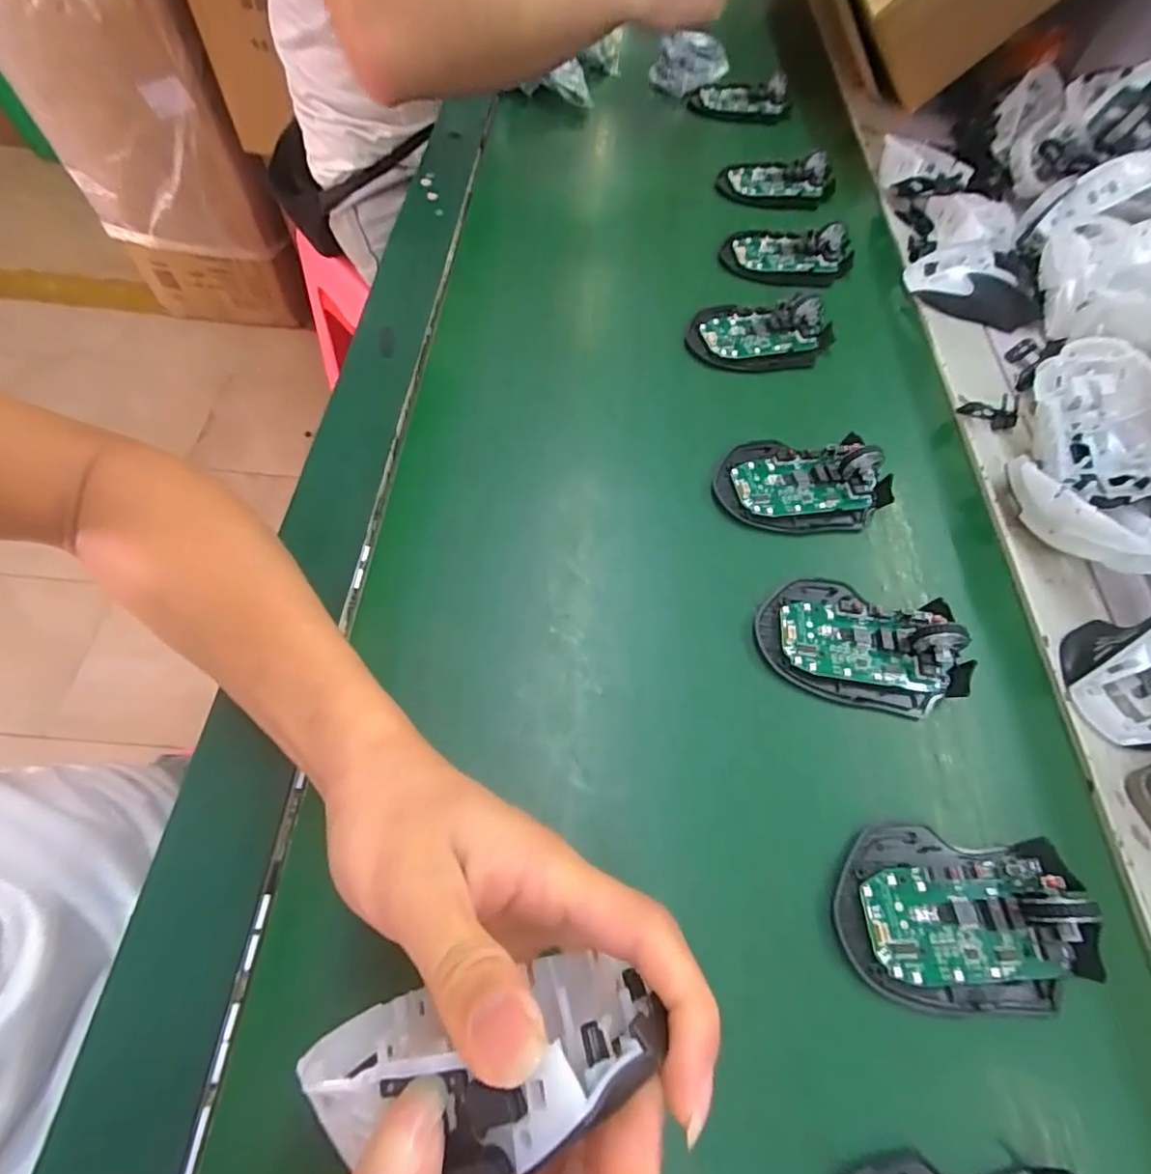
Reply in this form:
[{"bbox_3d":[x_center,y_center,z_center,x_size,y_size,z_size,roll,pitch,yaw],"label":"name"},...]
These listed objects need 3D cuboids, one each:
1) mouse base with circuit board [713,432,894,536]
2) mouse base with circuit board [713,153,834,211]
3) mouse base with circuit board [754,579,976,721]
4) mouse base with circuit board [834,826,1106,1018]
[{"bbox_3d":[0.149,-0.071,0.371,0.111,0.024,0.070,2,61,-3],"label":"mouse base with circuit board"},{"bbox_3d":[0.195,-0.398,0.566,0.114,0.033,0.067,3,61,-2],"label":"mouse base with circuit board"},{"bbox_3d":[0.161,0.027,0.318,0.112,0.028,0.073,9,61,1],"label":"mouse base with circuit board"},{"bbox_3d":[0.174,0.145,0.254,0.107,0.027,0.070,5,61,-1],"label":"mouse base with circuit board"}]

